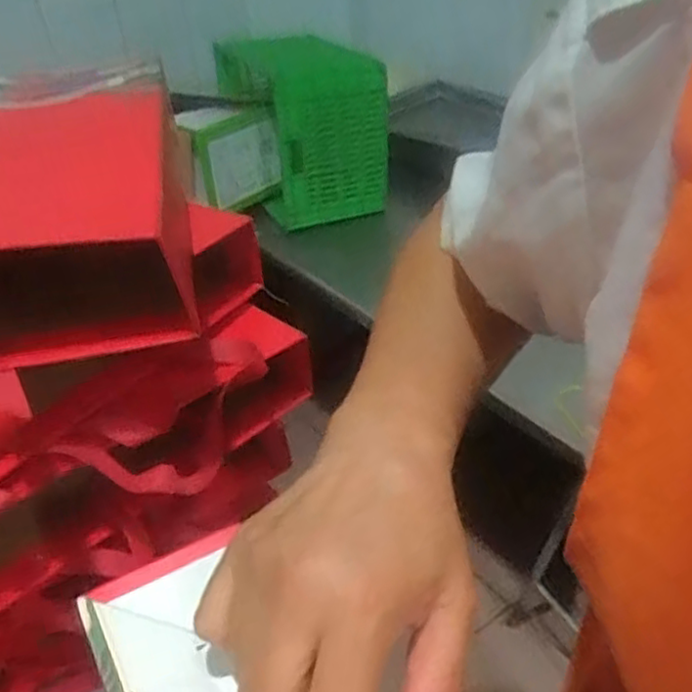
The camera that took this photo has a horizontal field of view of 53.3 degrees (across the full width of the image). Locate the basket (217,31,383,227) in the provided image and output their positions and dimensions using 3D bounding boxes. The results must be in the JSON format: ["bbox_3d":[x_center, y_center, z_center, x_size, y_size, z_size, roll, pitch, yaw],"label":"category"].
[{"bbox_3d":[-0.092,-0.439,1.416,0.249,0.332,0.275,-21,38,-23],"label":"basket"}]

